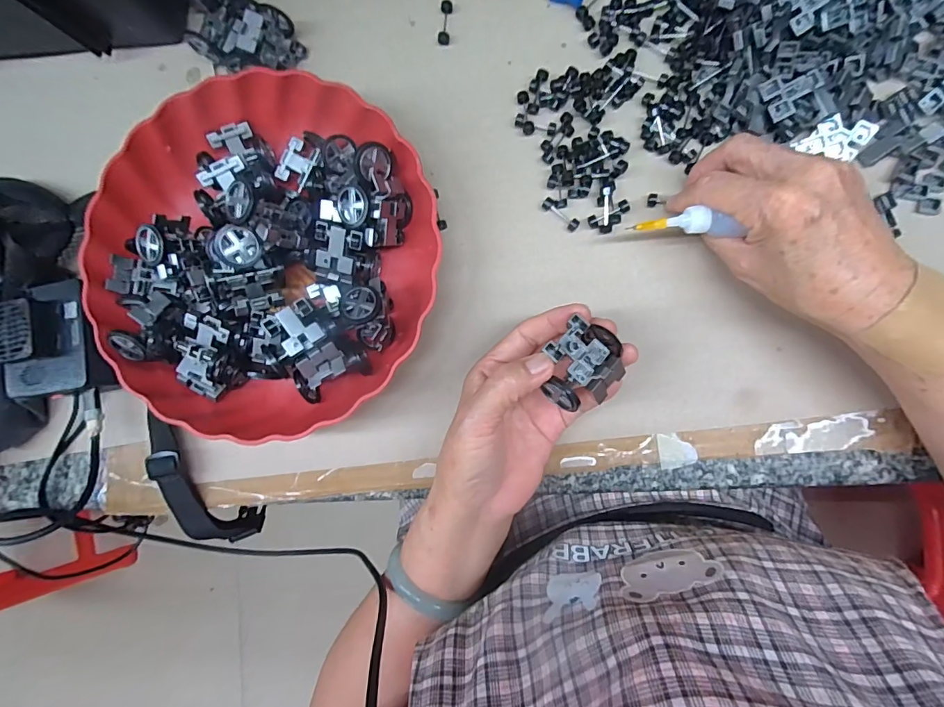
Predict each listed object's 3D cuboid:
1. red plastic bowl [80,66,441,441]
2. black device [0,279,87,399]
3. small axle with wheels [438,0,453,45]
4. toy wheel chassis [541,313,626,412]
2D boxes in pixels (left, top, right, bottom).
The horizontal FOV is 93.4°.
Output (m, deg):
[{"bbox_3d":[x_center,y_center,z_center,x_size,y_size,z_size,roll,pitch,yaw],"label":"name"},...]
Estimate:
[{"bbox_3d":[-0.143,-0.067,0.316,0.235,0.075,0.236,0,88,6],"label":"red plastic bowl"},{"bbox_3d":[-0.303,-0.011,0.315,0.063,0.028,0.079,-1,88,6],"label":"black device"},{"bbox_3d":[-0.020,-0.250,0.336,0.009,0.007,0.033,4,88,6],"label":"small axle with wheels"},{"bbox_3d":[0.062,0.010,0.262,0.041,0.023,0.052,41,73,2],"label":"toy wheel chassis"}]

